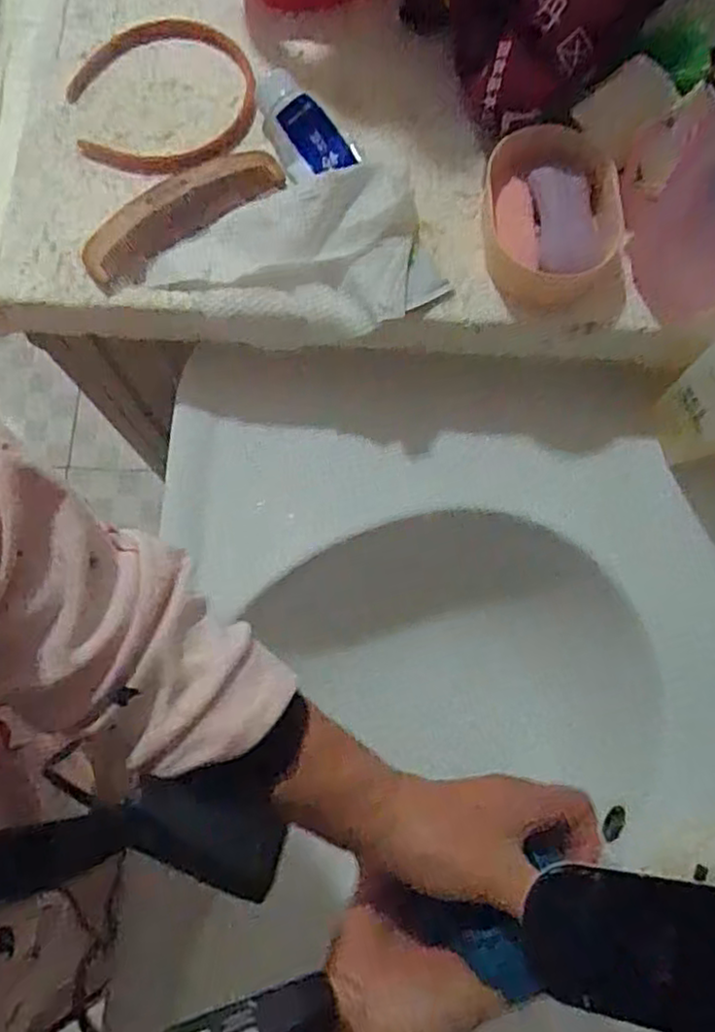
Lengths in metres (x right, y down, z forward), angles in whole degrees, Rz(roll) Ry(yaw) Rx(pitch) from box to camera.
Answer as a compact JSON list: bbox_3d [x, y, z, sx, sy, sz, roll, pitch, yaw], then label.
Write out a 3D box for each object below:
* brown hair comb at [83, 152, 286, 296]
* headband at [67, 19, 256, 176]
[{"bbox_3d":[-0.124,-0.214,0.491,0.149,0.010,0.055,-33,79,-8],"label":"brown hair comb"},{"bbox_3d":[-0.145,-0.314,0.518,0.135,0.015,0.139,0,77,-1],"label":"headband"}]

